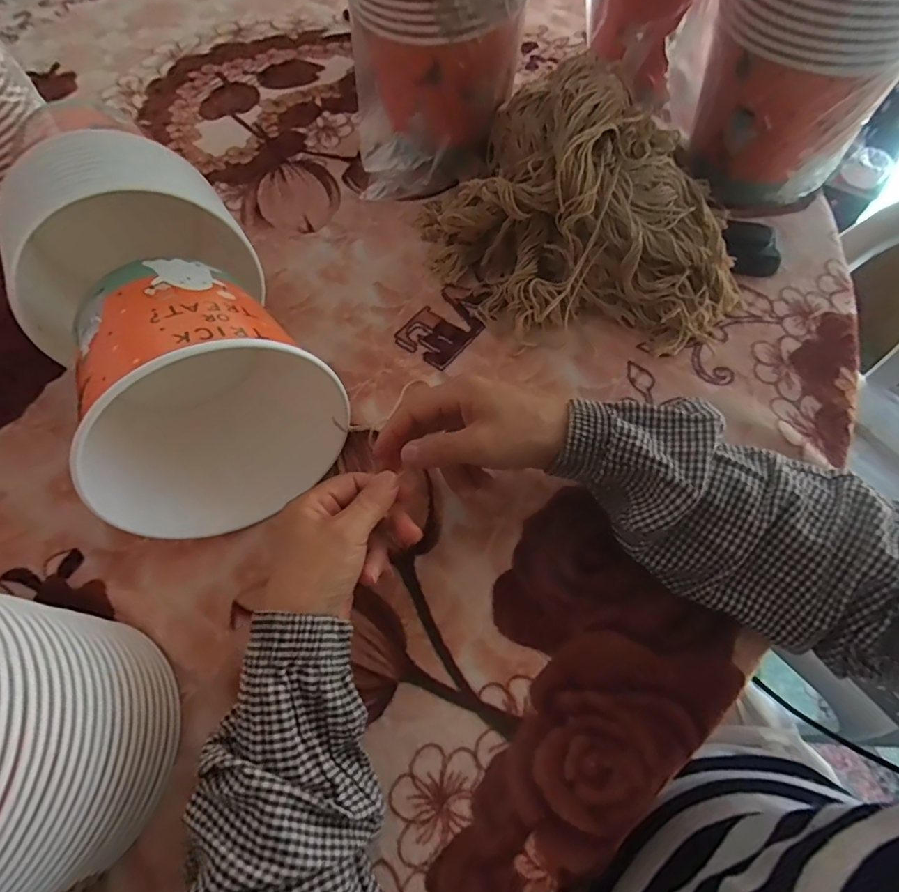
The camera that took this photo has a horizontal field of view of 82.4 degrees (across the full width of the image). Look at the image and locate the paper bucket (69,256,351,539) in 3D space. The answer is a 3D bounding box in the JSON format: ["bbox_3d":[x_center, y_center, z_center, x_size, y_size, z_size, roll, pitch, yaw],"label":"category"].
[{"bbox_3d":[-0.176,-0.031,0.354,0.149,0.153,0.145,-42,68,-16],"label":"paper bucket"}]

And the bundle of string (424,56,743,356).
[{"bbox_3d":[0.112,-0.195,0.436,0.272,0.111,0.196,41,73,21],"label":"bundle of string"}]

